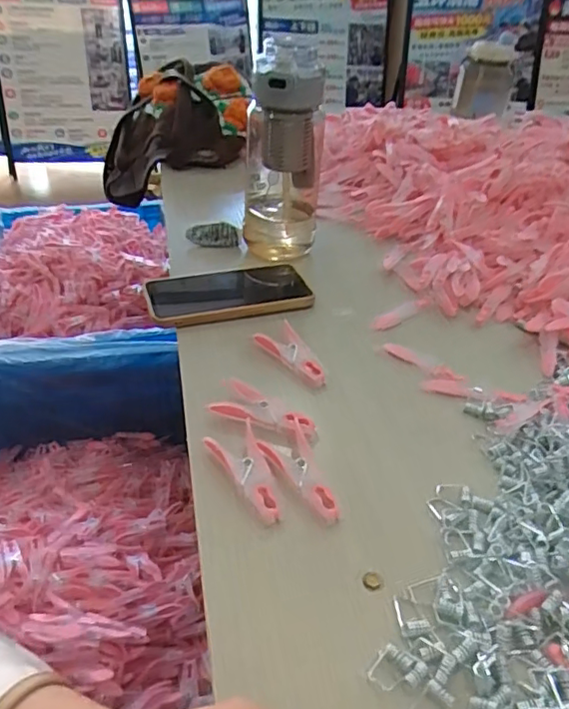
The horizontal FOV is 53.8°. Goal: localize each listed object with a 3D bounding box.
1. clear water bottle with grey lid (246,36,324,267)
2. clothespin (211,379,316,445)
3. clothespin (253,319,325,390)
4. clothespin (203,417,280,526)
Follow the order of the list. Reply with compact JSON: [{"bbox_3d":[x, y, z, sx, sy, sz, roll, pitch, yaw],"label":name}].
[{"bbox_3d":[0.000,-0.209,0.590,0.079,0.213,0.072,2,37,-3],"label":"clear water bottle with grey lid"},{"bbox_3d":[-0.013,0.044,0.415,0.077,0.012,0.034,20,40,20],"label":"clothespin"},{"bbox_3d":[0.002,0.000,0.475,0.036,0.013,0.077,-12,40,-20],"label":"clothespin"},{"bbox_3d":[-0.024,0.077,0.365,0.032,0.008,0.073,-15,41,-23],"label":"clothespin"}]

